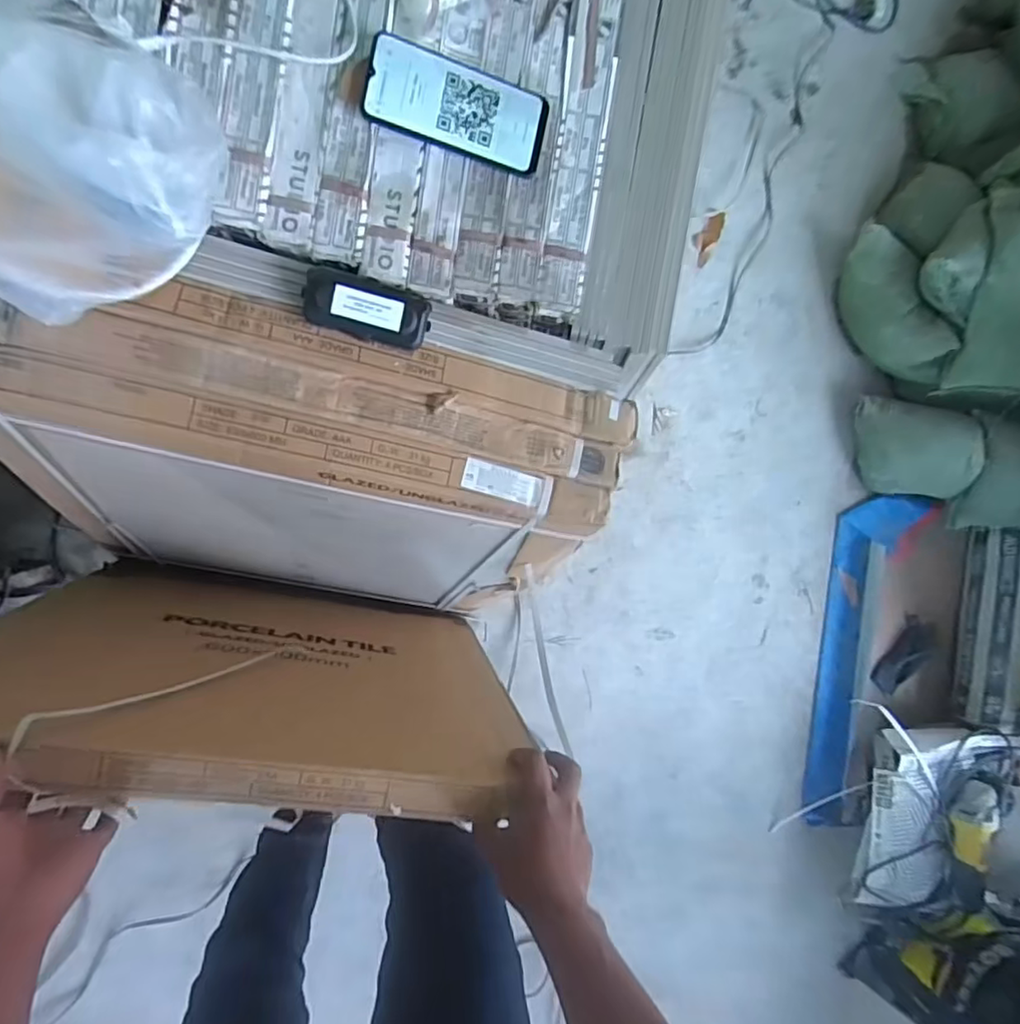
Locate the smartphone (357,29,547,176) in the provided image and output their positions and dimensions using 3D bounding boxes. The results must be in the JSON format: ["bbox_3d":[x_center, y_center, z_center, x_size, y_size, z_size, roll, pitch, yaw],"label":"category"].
[{"bbox_3d":[-0.045,-0.359,0.527,0.156,0.012,0.070,11,95,-15],"label":"smartphone"}]

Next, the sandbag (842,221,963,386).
[{"bbox_3d":[0.784,-0.421,1.228,0.105,0.144,0.338,-19,98,-13],"label":"sandbag"}]

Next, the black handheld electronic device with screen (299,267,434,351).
[{"bbox_3d":[-0.124,-0.177,0.519,0.105,0.029,0.048,10,90,-15],"label":"black handheld electronic device with screen"}]

